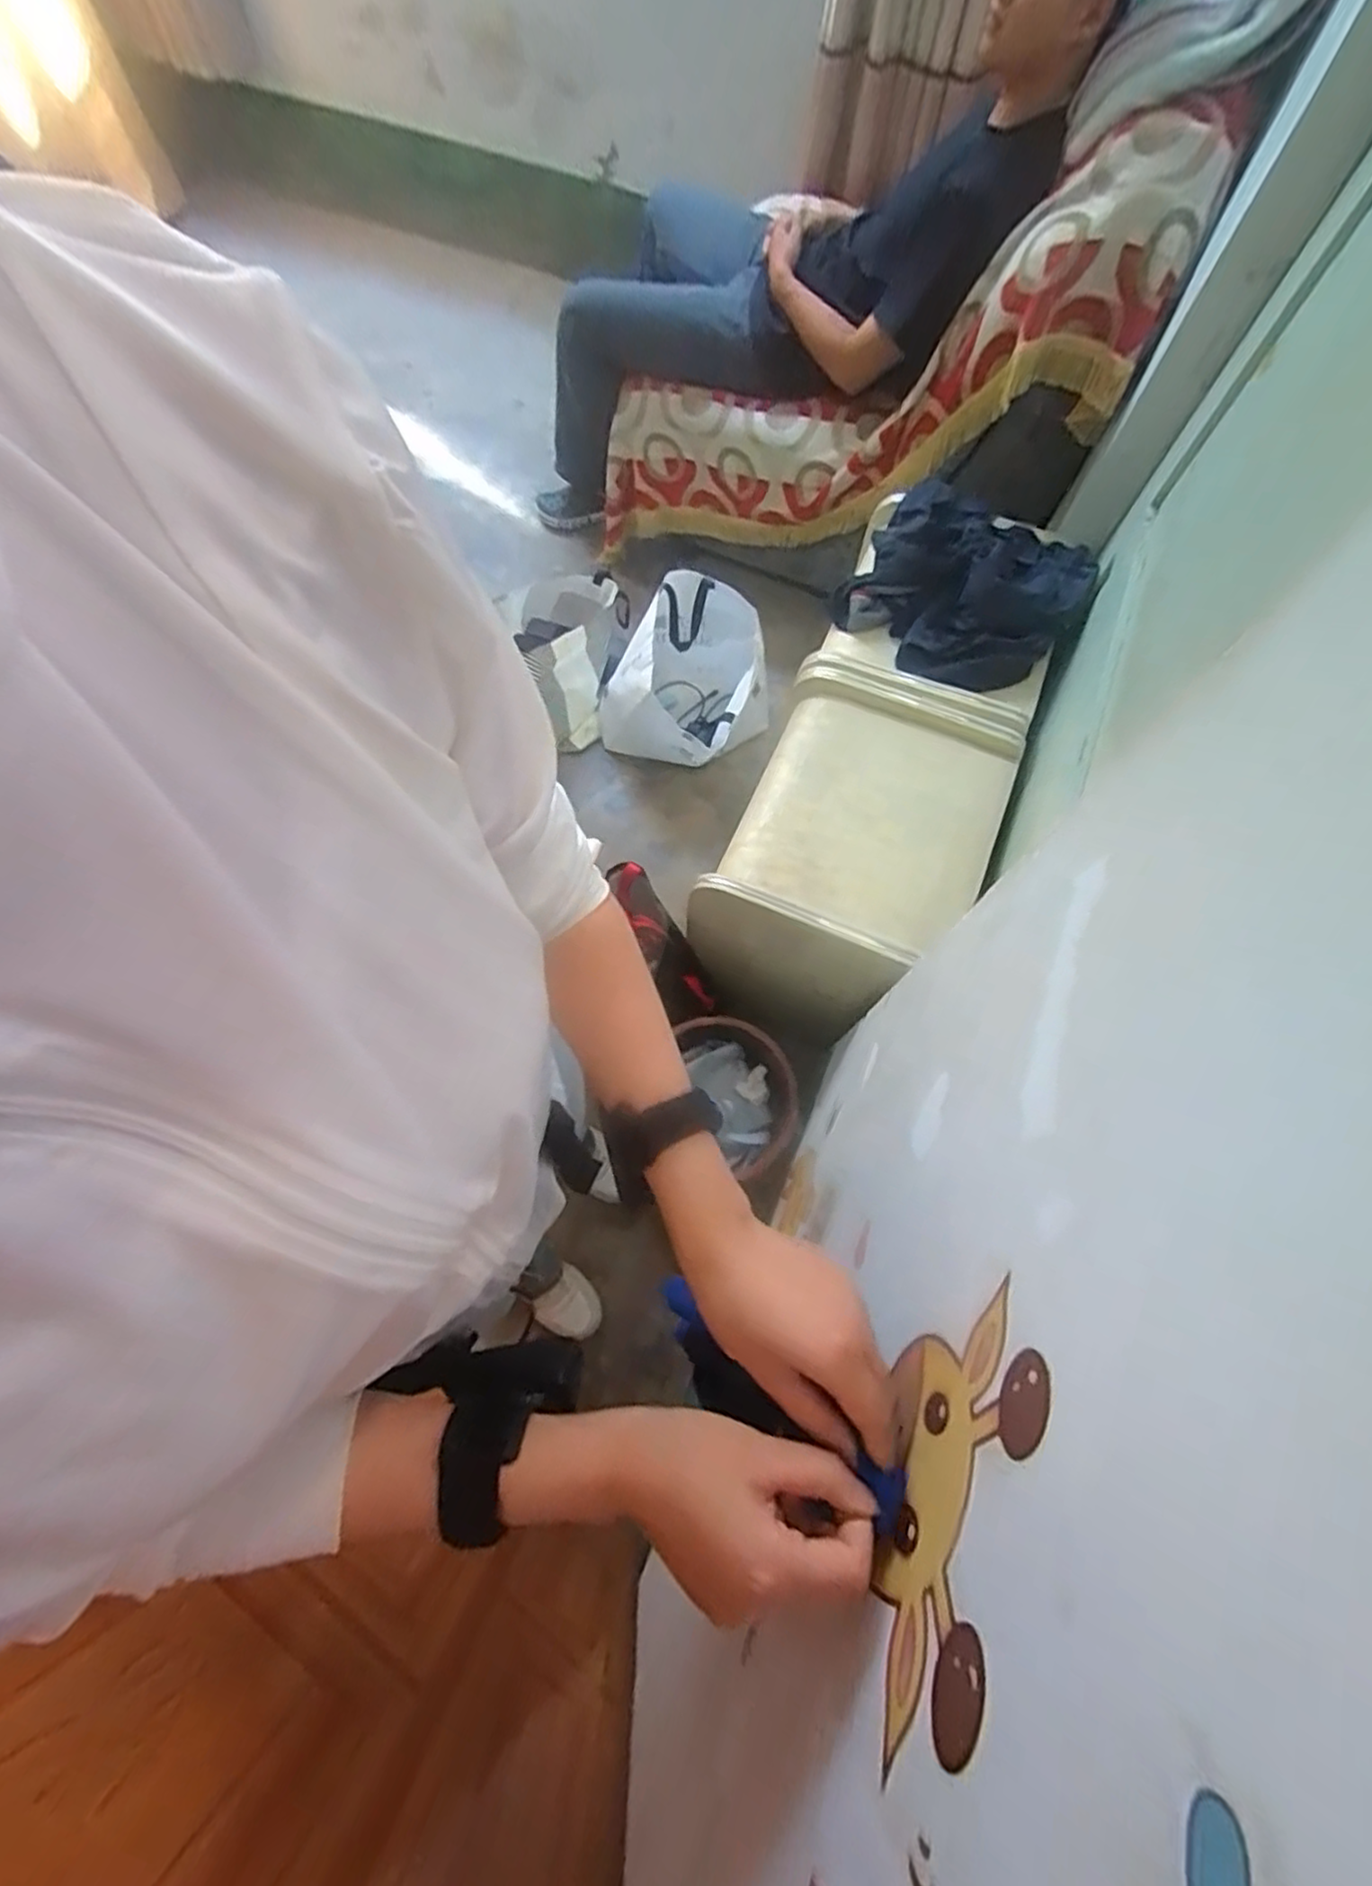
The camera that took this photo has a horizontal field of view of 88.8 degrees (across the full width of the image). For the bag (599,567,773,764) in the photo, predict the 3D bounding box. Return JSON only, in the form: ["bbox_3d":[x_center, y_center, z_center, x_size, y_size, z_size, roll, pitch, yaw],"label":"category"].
[{"bbox_3d":[0.012,-0.599,1.622,0.309,0.280,0.331,29,70,9],"label":"bag"}]

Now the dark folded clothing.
[{"bbox_3d":[0.489,-0.637,1.238,0.368,0.099,0.387,32,71,10],"label":"dark folded clothing"}]

